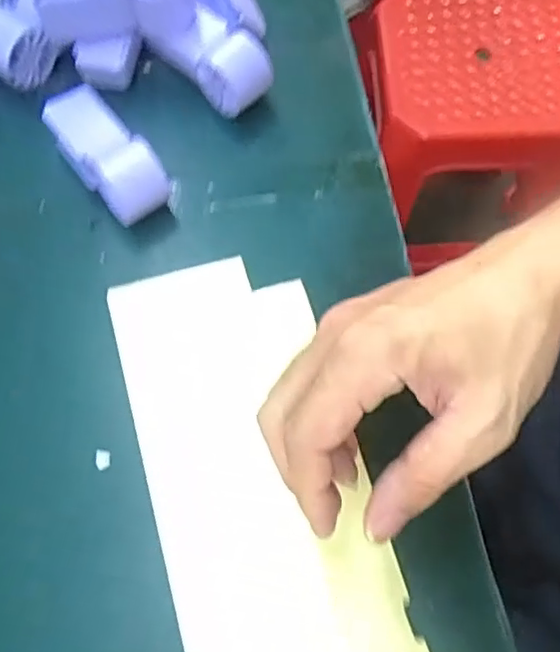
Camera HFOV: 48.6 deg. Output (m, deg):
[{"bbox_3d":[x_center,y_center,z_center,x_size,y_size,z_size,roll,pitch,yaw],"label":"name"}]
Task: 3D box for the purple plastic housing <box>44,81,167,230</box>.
[{"bbox_3d":[-0.102,-0.100,0.369,0.038,0.033,0.095,-36,73,-12],"label":"purple plastic housing"}]

